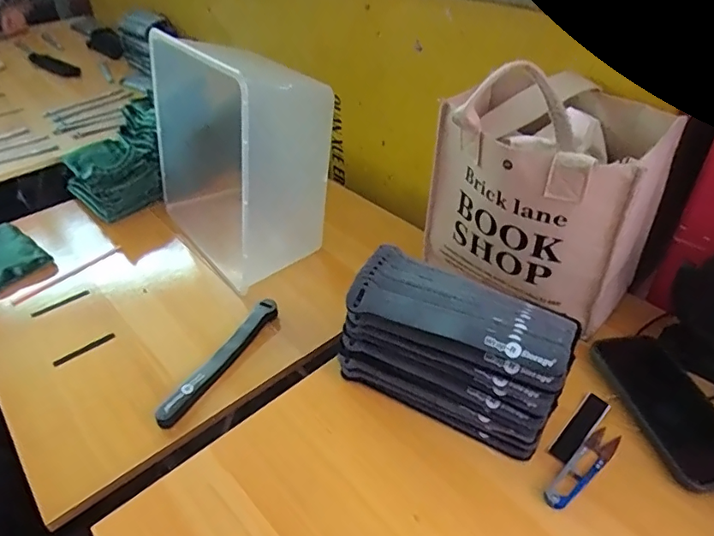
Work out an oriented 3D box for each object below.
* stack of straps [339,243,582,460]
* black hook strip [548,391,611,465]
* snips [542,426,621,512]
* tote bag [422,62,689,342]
[{"bbox_3d":[0.091,0.077,0.490,0.204,0.109,0.099,20,45,24],"label":"stack of straps"},{"bbox_3d":[0.210,0.150,0.477,0.089,0.005,0.022,-34,49,-32],"label":"black hook strip"},{"bbox_3d":[0.199,0.173,0.443,0.103,0.013,0.023,-30,47,-29],"label":"snips"},{"bbox_3d":[0.201,-0.081,0.558,0.165,0.201,0.214,-31,47,-29],"label":"tote bag"}]

